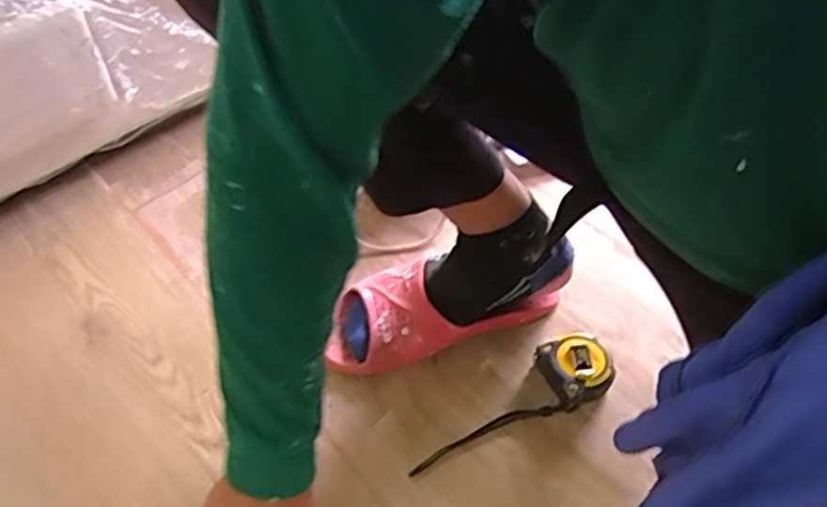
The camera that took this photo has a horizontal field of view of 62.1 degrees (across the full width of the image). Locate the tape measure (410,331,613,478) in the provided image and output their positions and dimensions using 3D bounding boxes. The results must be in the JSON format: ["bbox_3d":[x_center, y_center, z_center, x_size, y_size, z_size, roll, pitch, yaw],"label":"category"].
[{"bbox_3d":[0.097,0.154,0.678,0.218,0.033,0.067,-33,55,-8],"label":"tape measure"}]

